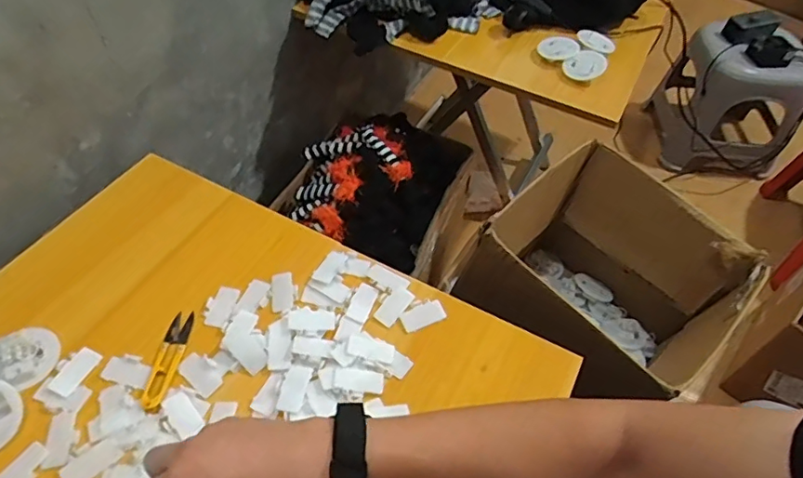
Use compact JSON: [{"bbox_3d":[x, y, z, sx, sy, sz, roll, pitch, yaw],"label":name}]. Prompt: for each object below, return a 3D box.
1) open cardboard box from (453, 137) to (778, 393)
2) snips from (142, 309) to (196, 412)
[{"bbox_3d":[0.267,0.088,0.749,0.274,0.255,0.340,36,56,22],"label":"open cardboard box"},{"bbox_3d":[-0.230,0.118,0.538,0.025,0.006,0.104,3,50,-2],"label":"snips"}]

